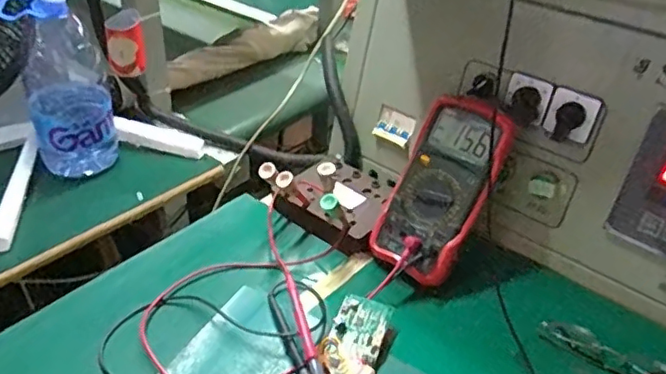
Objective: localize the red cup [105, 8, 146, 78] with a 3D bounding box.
[{"bbox_3d":[-0.299,-0.205,0.840,0.050,0.081,0.055,-10,39,-19],"label":"red cup"}]

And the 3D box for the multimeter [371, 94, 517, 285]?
[{"bbox_3d":[0.112,0.000,0.614,0.094,0.191,0.036,26,0,26],"label":"multimeter"}]

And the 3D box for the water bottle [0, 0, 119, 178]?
[{"bbox_3d":[-0.352,-0.135,0.767,0.103,0.227,0.103,-15,41,-24],"label":"water bottle"}]

